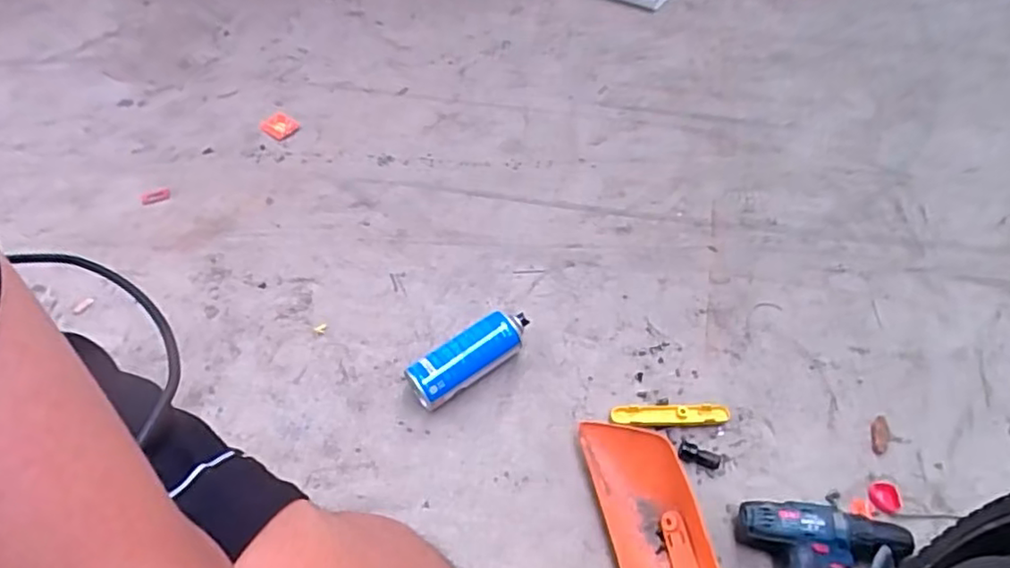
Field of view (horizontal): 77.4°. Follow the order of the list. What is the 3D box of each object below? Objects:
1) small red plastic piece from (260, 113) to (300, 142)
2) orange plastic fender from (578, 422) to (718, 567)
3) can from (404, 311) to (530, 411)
[{"bbox_3d":[-0.410,-0.285,1.148,0.068,0.010,0.049,33,61,22],"label":"small red plastic piece"},{"bbox_3d":[0.180,0.305,0.707,0.101,0.060,0.330,-11,55,-7],"label":"orange plastic fender"},{"bbox_3d":[-0.044,0.097,0.847,0.178,0.070,0.057,-36,61,-20],"label":"can"}]

